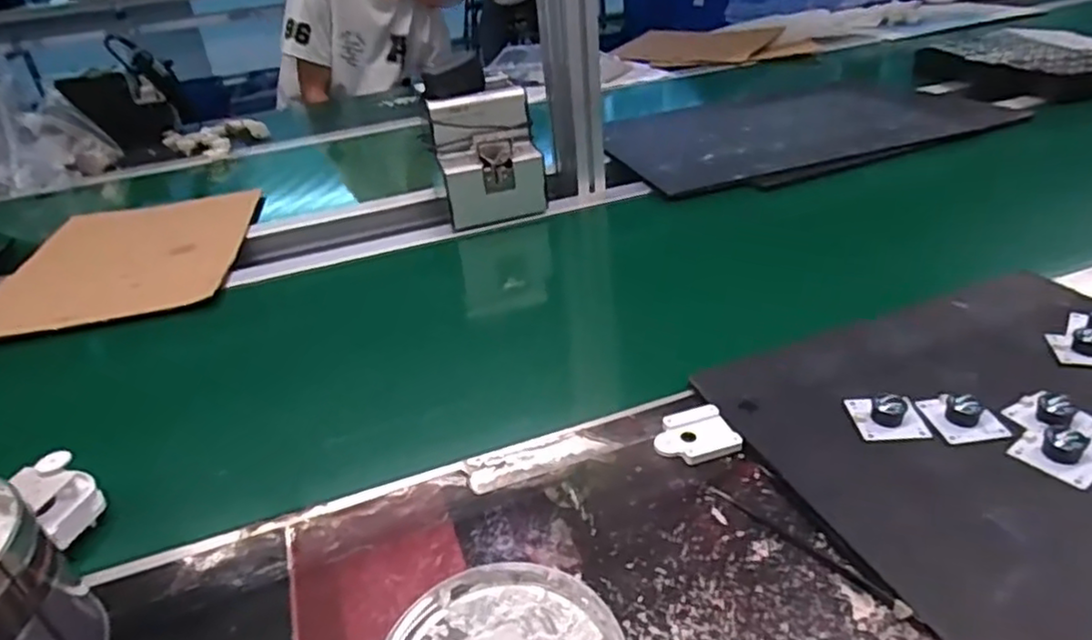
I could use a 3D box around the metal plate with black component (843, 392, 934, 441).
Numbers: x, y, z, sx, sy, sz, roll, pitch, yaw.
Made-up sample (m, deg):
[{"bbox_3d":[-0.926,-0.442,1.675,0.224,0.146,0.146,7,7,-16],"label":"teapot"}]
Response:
[{"bbox_3d":[0.237,0.064,0.470,0.046,0.017,0.038,-1,32,8],"label":"metal plate with black component"}]

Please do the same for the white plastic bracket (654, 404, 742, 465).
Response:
[{"bbox_3d":[0.105,0.082,0.484,0.055,0.009,0.046,-12,32,-9],"label":"white plastic bracket"}]

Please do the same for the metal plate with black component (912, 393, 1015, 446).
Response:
[{"bbox_3d":[0.285,0.061,0.464,0.043,0.016,0.049,-10,31,-6],"label":"metal plate with black component"}]

